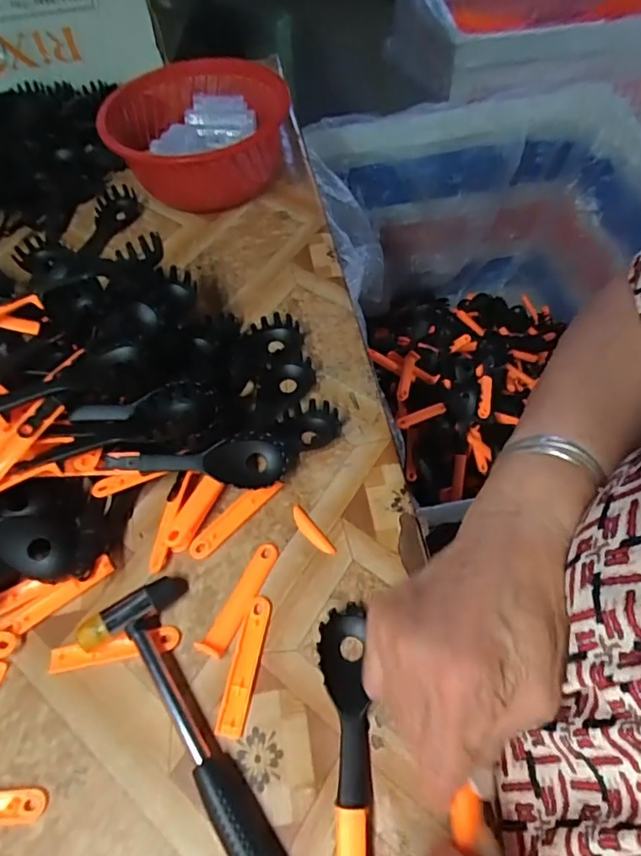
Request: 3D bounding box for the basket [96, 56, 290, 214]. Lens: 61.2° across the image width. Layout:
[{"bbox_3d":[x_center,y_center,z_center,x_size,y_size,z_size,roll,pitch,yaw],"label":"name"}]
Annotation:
[{"bbox_3d":[-0.126,-0.297,0.560,0.164,0.074,0.184,4,58,7],"label":"basket"}]

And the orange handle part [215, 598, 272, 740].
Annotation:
[{"bbox_3d":[-0.044,0.138,0.318,0.015,0.004,0.076,7,58,9],"label":"orange handle part"}]

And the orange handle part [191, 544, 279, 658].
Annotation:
[{"bbox_3d":[-0.049,0.106,0.338,0.016,0.007,0.075,24,62,18],"label":"orange handle part"}]

